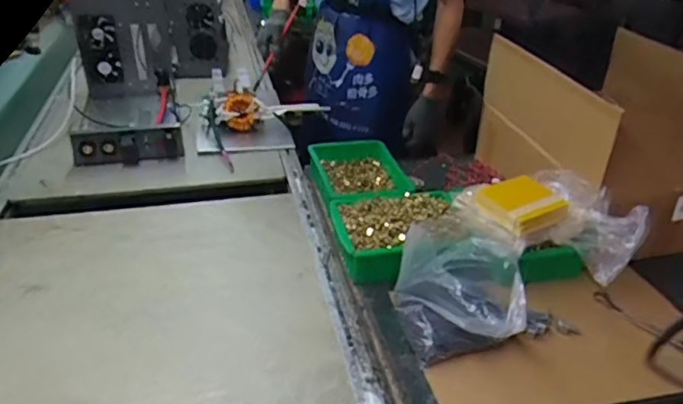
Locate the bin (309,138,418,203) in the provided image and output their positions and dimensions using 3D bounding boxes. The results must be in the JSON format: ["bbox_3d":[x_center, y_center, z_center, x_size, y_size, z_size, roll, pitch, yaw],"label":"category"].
[{"bbox_3d":[0.038,-0.045,1.196,0.192,0.092,0.266,-5,33,-11],"label":"bin"}]

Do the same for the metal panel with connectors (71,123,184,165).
[{"bbox_3d":[-0.515,-0.140,1.305,0.250,0.081,0.036,-9,34,-17],"label":"metal panel with connectors"}]

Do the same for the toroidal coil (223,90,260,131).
[{"bbox_3d":[-0.268,-0.239,1.461,0.093,0.104,0.050,5,32,4],"label":"toroidal coil"}]

